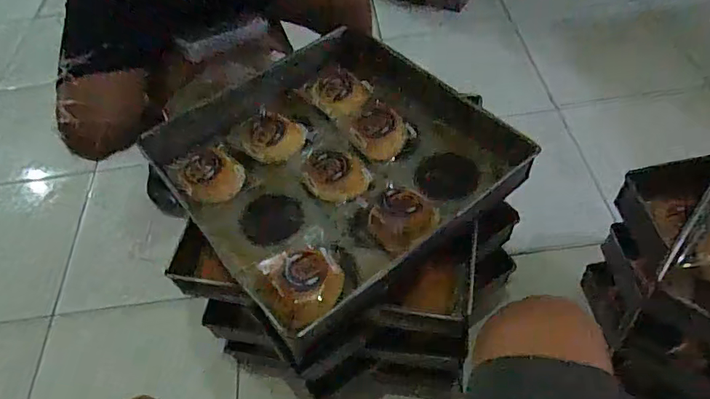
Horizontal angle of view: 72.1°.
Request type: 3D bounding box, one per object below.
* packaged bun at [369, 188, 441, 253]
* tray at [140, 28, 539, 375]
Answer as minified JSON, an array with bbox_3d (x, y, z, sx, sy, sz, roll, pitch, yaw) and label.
[{"bbox_3d":[0.067,0.025,0.644,0.089,0.036,0.081,-3,54,4],"label":"packaged bun"},{"bbox_3d":[-0.042,-0.060,0.722,0.429,0.064,0.444,-34,58,-18],"label":"tray"}]

